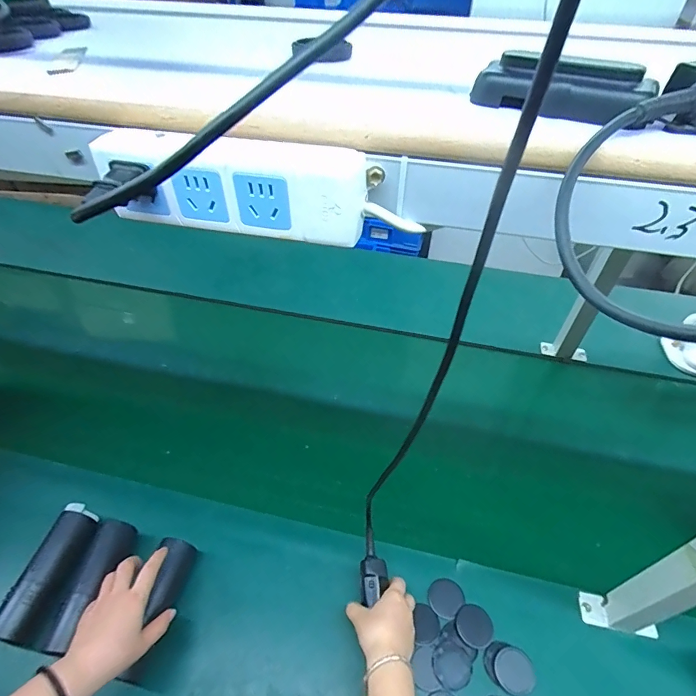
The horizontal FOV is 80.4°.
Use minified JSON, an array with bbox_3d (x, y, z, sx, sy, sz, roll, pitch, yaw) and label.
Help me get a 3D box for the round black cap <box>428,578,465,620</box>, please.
[{"bbox_3d":[0.142,0.363,0.600,0.050,0.005,0.047,1,46,-1],"label":"round black cap"}]

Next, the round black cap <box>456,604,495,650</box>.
[{"bbox_3d":[0.177,0.387,0.575,0.049,0.004,0.050,1,46,-1],"label":"round black cap"}]

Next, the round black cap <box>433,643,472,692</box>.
[{"bbox_3d":[0.137,0.419,0.543,0.049,0.004,0.047,1,46,-1],"label":"round black cap"}]

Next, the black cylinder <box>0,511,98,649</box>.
[{"bbox_3d":[-0.433,0.320,0.595,0.056,0.050,0.176,8,47,6],"label":"black cylinder"}]

